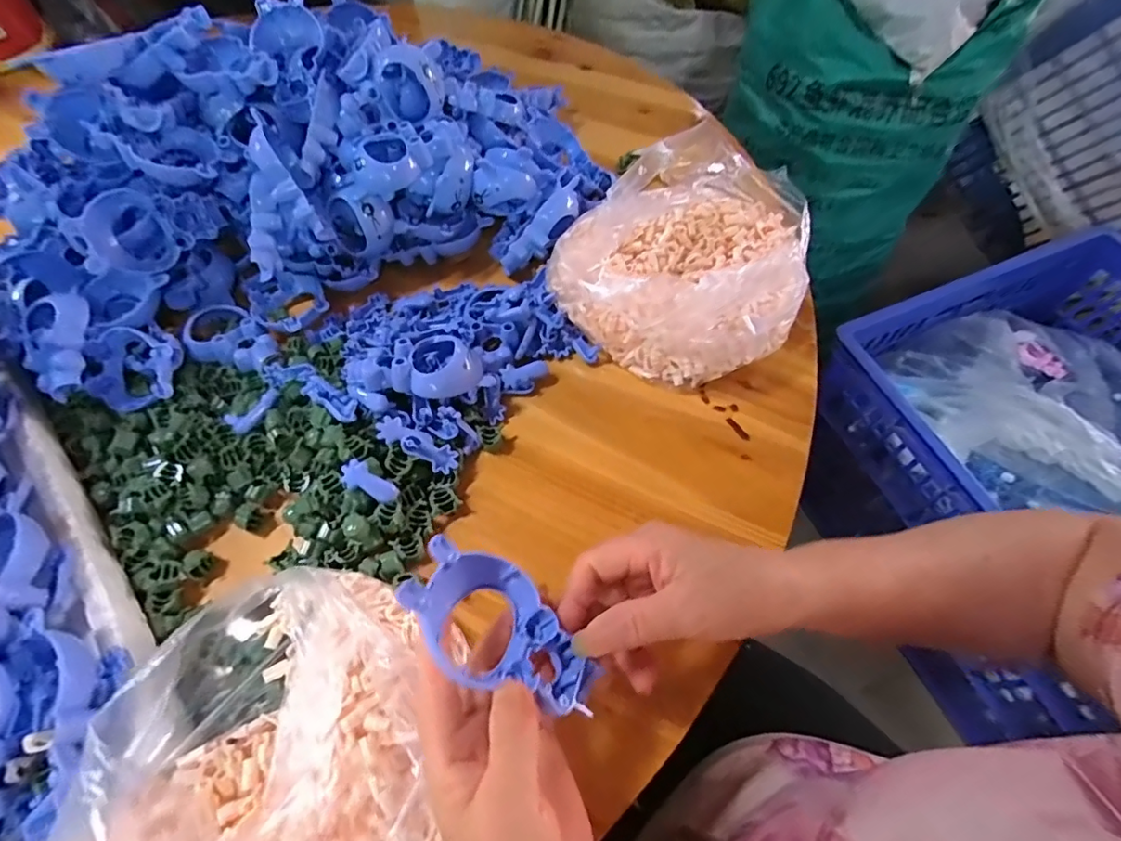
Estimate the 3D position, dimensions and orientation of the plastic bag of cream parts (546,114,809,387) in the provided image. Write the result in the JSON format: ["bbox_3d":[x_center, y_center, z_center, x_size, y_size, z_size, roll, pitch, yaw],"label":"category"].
[{"bbox_3d":[0.117,-0.130,0.436,0.166,0.106,0.205,31,65,19],"label":"plastic bag of cream parts"}]

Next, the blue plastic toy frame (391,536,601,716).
[{"bbox_3d":[-0.030,0.099,0.246,0.097,0.023,0.058,47,29,0],"label":"blue plastic toy frame"}]

